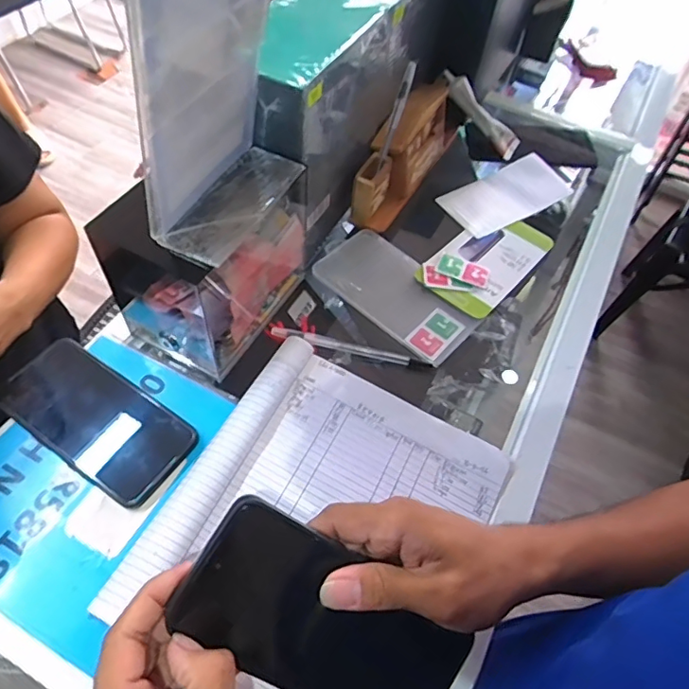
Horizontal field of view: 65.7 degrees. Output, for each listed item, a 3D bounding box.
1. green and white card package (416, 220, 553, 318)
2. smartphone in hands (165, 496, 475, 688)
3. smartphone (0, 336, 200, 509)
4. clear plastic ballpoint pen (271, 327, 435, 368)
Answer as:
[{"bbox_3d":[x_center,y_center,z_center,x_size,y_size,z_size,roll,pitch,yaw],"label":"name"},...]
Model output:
[{"bbox_3d":[0.154,-0.092,0.574,0.084,0.008,0.152,37,55,20],"label":"green and white card package"},{"bbox_3d":[-0.007,0.160,0.303,0.169,0.006,0.079,34,81,-12],"label":"smartphone in hands"},{"bbox_3d":[-0.208,0.059,0.445,0.167,0.015,0.079,31,59,16],"label":"smartphone"},{"bbox_3d":[0.007,0.002,0.505,0.153,0.009,0.009,12,56,4],"label":"clear plastic ballpoint pen"}]

